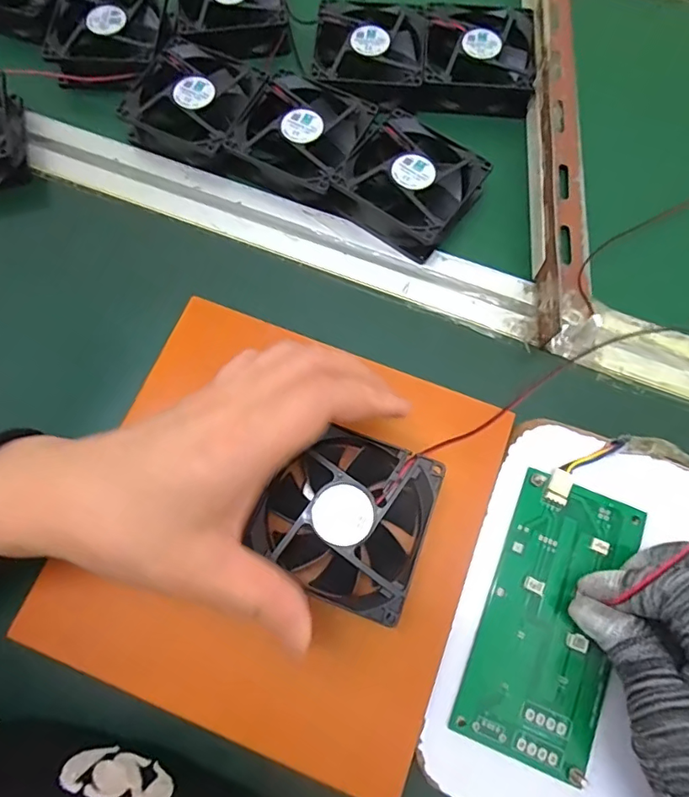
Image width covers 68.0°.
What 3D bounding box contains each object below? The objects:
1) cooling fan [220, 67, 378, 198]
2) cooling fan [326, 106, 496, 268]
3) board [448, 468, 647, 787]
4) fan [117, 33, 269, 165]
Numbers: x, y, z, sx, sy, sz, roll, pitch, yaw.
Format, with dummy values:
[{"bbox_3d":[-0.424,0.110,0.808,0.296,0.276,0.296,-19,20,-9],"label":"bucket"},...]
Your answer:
[{"bbox_3d":[-0.029,-0.181,0.355,0.080,0.026,0.082,23,73,7],"label":"cooling fan"},{"bbox_3d":[0.045,-0.145,0.344,0.079,0.026,0.083,32,74,10],"label":"cooling fan"},{"bbox_3d":[0.105,0.108,0.257,0.064,0.007,0.133,20,75,6],"label":"board"},{"bbox_3d":[-0.103,-0.213,0.366,0.081,0.024,0.088,23,73,7],"label":"fan"}]

